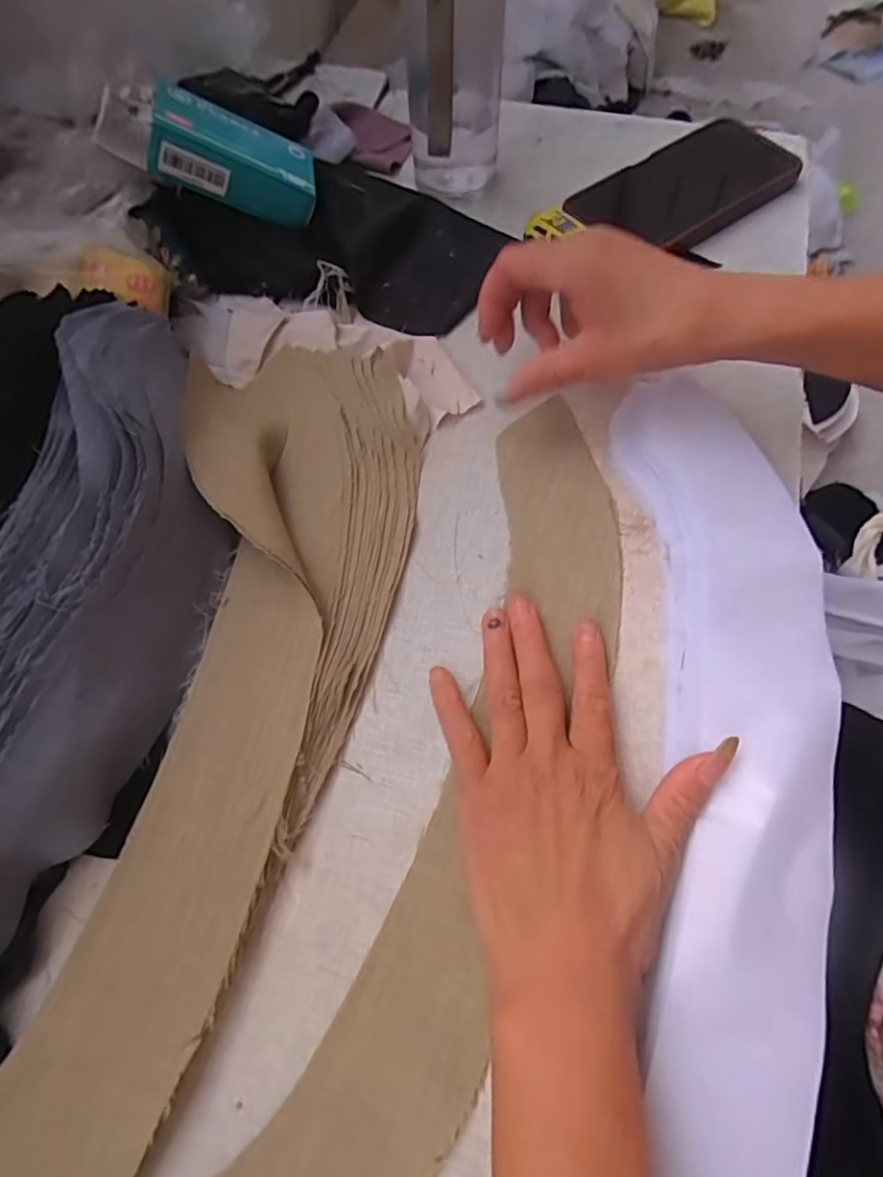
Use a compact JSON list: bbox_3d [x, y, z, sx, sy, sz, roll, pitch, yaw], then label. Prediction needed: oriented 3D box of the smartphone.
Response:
[{"bbox_3d":[0.174,-0.283,0.435,0.152,0.012,0.084,-32,71,-7],"label":"smartphone"}]

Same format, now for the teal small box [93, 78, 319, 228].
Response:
[{"bbox_3d":[-0.147,-0.287,0.397,0.128,0.031,0.057,9,65,-21],"label":"teal small box"}]

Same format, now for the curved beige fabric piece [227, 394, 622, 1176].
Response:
[{"bbox_3d":[-0.002,0.101,0.274,0.096,0.008,0.459,20,68,8],"label":"curved beige fabric piece"}]

